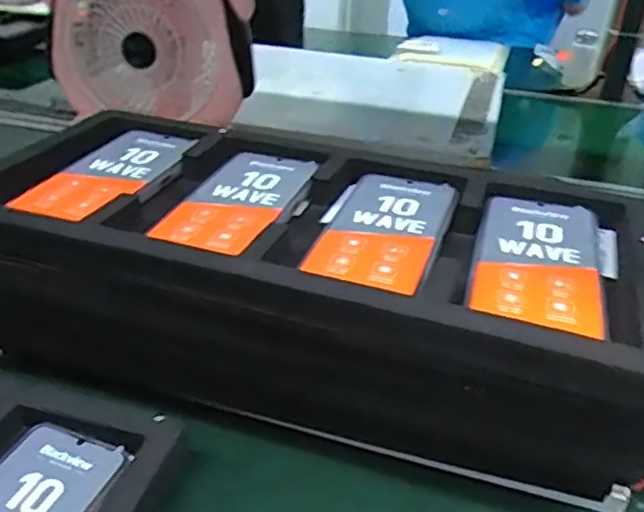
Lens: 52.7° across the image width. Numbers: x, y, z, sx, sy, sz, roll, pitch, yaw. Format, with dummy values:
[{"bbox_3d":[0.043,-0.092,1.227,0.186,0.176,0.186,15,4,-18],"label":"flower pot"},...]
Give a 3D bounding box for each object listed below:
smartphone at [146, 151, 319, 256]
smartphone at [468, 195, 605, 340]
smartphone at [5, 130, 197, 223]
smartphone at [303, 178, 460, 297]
[{"bbox_3d":[-0.062,-0.045,0.498,0.077,0.009,0.152,12,33,15],"label":"smartphone"},{"bbox_3d":[0.145,-0.001,0.435,0.075,0.005,0.154,12,33,15],"label":"smartphone"},{"bbox_3d":[-0.178,-0.070,0.536,0.080,0.012,0.158,12,33,15],"label":"smartphone"},{"bbox_3d":[0.042,-0.021,0.466,0.086,0.006,0.155,13,34,16],"label":"smartphone"}]

